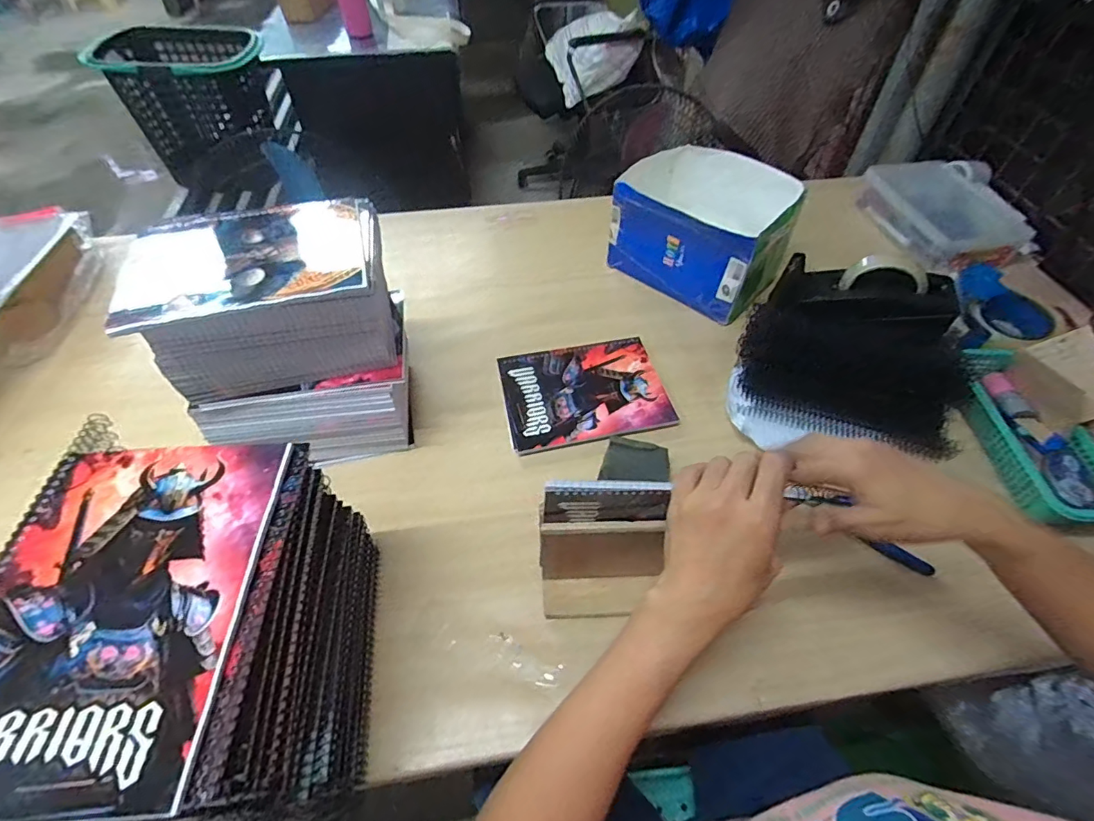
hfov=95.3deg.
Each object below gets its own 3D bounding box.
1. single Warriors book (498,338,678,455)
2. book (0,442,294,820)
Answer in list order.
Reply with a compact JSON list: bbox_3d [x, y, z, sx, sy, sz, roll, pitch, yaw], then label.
[{"bbox_3d":[0.047,-0.026,0.637,0.201,0.008,0.160,-9,53,-6],"label":"single Warriors book"},{"bbox_3d":[-0.243,0.103,0.276,0.150,0.012,0.197,-3,53,-1],"label":"book"}]

